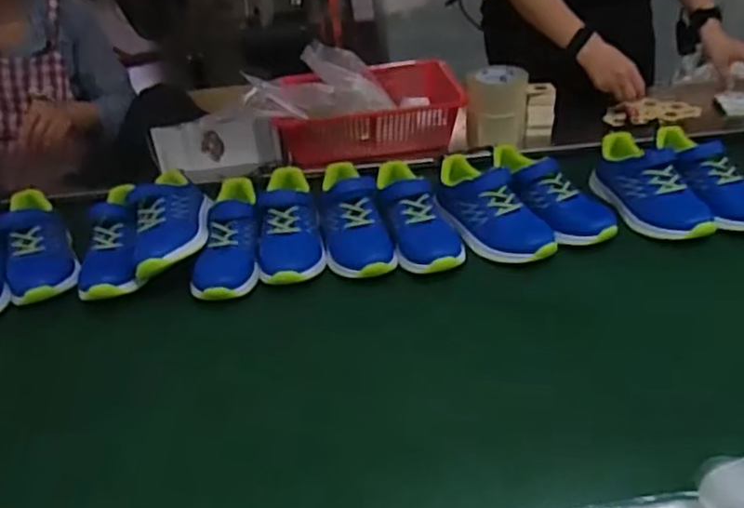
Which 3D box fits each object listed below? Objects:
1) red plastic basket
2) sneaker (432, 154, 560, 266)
[{"bbox_3d":[-0.003,-0.270,1.248,0.327,0.104,0.252,-5,33,1],"label":"red plastic basket"},{"bbox_3d":[0.169,-0.065,0.960,0.086,0.077,0.224,-22,49,-24],"label":"sneaker"}]

